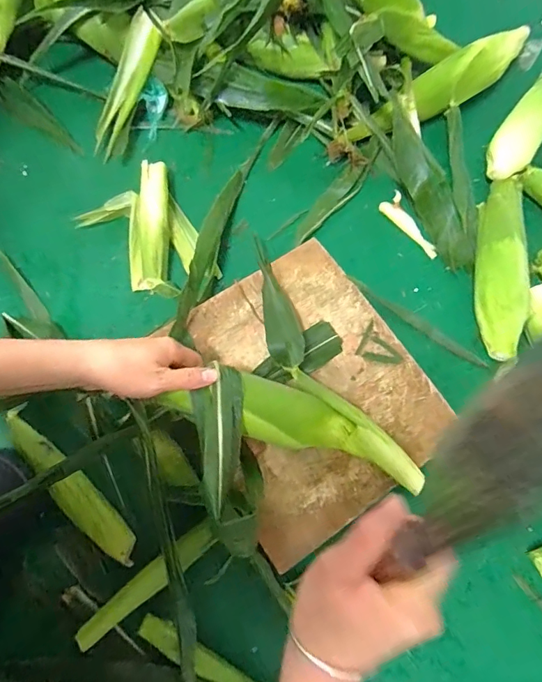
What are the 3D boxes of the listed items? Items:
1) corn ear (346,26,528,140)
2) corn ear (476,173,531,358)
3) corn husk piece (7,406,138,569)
[{"bbox_3d":[0.252,-0.357,0.622,0.335,0.050,0.055,-33,77,-10],"label":"corn ear"},{"bbox_3d":[0.282,-0.100,0.545,0.056,0.045,0.240,6,74,1],"label":"corn ear"},{"bbox_3d":[-0.213,0.152,0.469,0.036,0.025,0.198,-43,79,-12],"label":"corn husk piece"}]

